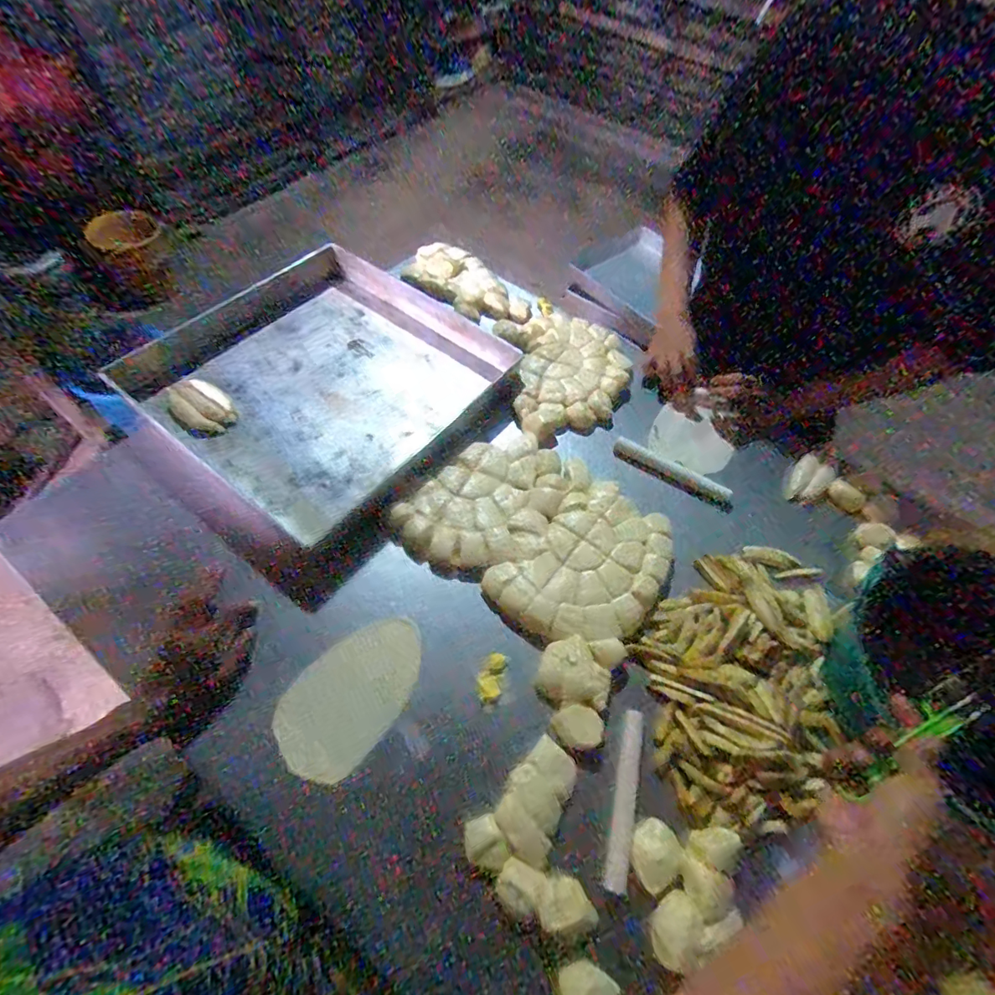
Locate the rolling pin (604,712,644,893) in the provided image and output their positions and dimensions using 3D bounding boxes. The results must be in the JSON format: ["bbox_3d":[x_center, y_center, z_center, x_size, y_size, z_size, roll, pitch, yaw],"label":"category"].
[{"bbox_3d":[0.137,0.318,0.534,0.022,0.020,0.171,15,60,8],"label":"rolling pin"}]

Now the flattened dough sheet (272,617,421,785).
[{"bbox_3d":[-0.168,0.228,0.588,0.117,0.012,0.189,34,64,17],"label":"flattened dough sheet"}]

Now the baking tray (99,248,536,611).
[{"bbox_3d":[-0.273,-0.181,0.774,0.511,0.071,0.515,35,65,18],"label":"baking tray"}]

